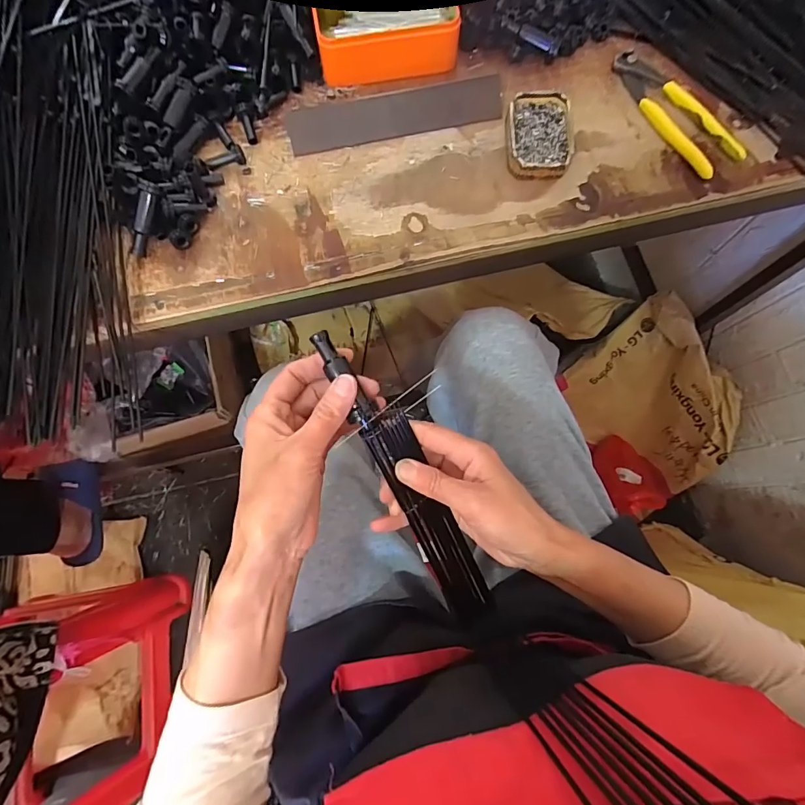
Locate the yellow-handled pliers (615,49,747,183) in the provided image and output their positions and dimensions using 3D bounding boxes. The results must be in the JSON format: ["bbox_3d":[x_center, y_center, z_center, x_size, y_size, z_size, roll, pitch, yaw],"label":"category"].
[{"bbox_3d":[0.274,-0.297,0.448,0.046,0.018,0.164,-28,77,-7],"label":"yellow-handled pliers"}]

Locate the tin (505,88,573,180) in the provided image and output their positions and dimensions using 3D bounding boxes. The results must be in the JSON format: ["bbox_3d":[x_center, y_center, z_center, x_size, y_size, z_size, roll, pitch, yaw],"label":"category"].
[{"bbox_3d":[0.137,-0.269,0.440,0.064,0.018,0.089,3,76,0],"label":"tin"}]

